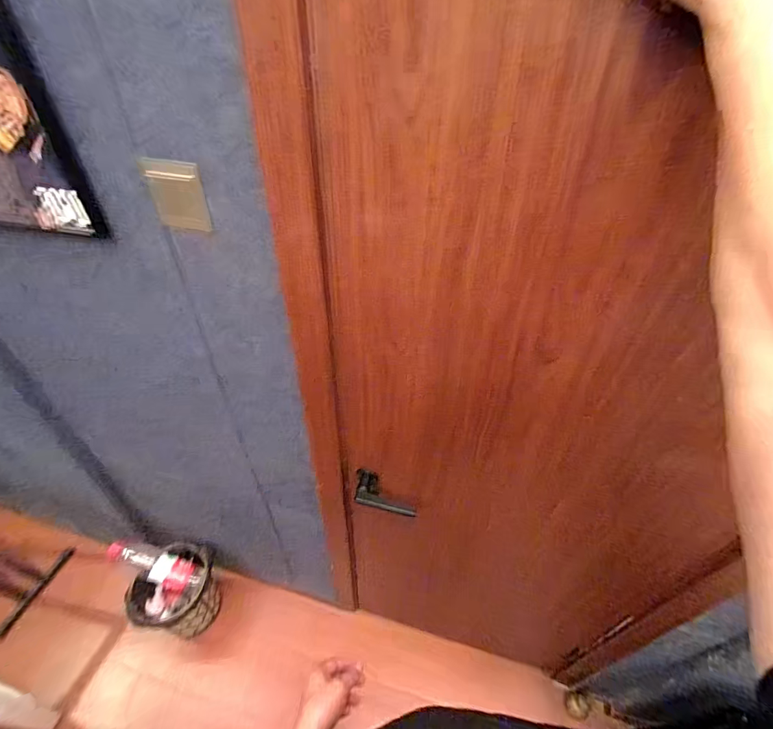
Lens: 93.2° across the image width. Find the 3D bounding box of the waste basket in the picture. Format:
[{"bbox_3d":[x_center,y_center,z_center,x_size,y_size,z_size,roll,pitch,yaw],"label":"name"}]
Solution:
[{"bbox_3d":[-0.736,0.818,1.307,0.230,0.302,0.248,1,40,-1],"label":"waste basket"}]

